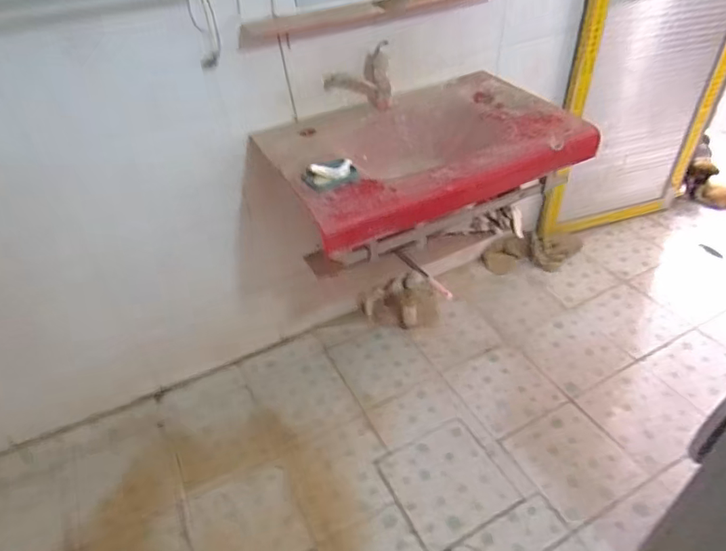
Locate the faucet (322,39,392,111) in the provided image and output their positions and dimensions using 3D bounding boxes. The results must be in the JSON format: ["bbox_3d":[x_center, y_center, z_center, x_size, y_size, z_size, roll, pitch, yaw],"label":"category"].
[{"bbox_3d":[-0.012,-0.537,1.317,0.174,0.168,0.074,-23,49,-13],"label":"faucet"}]

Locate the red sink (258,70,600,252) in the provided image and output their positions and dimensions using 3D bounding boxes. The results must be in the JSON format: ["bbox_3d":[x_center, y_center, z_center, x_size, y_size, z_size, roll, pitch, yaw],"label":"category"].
[{"bbox_3d":[0.153,-0.337,1.281,0.751,0.141,0.470,-26,49,-16],"label":"red sink"}]

